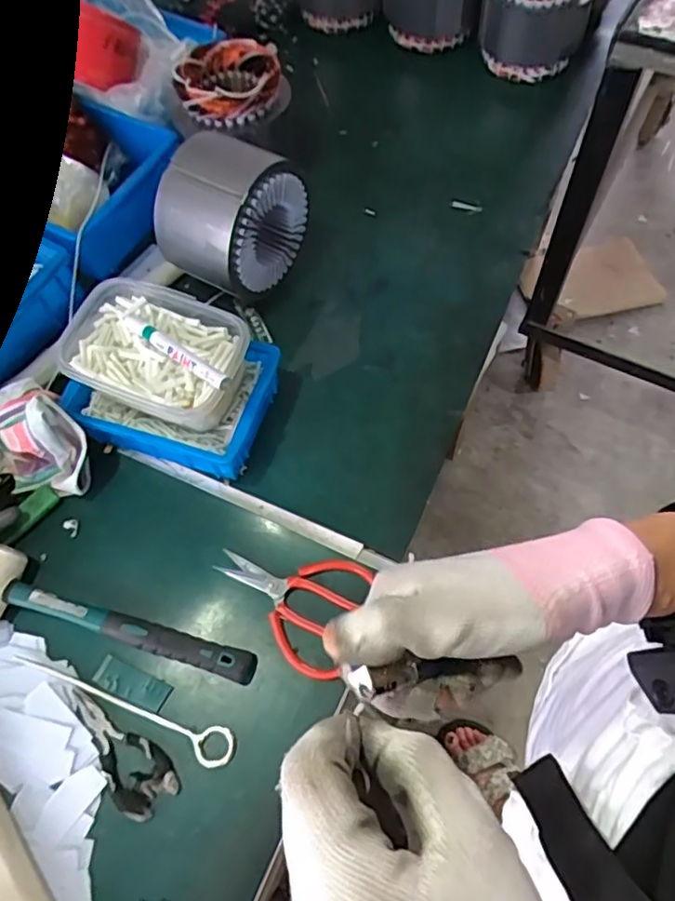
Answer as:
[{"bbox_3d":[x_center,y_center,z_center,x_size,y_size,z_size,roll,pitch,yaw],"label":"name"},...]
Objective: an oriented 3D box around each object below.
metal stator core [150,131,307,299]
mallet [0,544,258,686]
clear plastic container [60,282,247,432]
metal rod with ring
[{"bbox_3d":[-0.116,-0.252,0.676,0.111,0.158,0.134,27,68,16],"label":"metal stator core"},{"bbox_3d":[-0.212,0.159,0.554,0.278,0.045,0.068,16,68,9],"label":"mallet"},{"bbox_3d":[-0.172,-0.087,0.595,0.173,0.071,0.118,18,66,12],"label":"clear plastic container"},{"bbox_3d":[-0.191,0.224,0.545,0.217,0.005,0.032,21,69,11],"label":"metal rod with ring"}]

